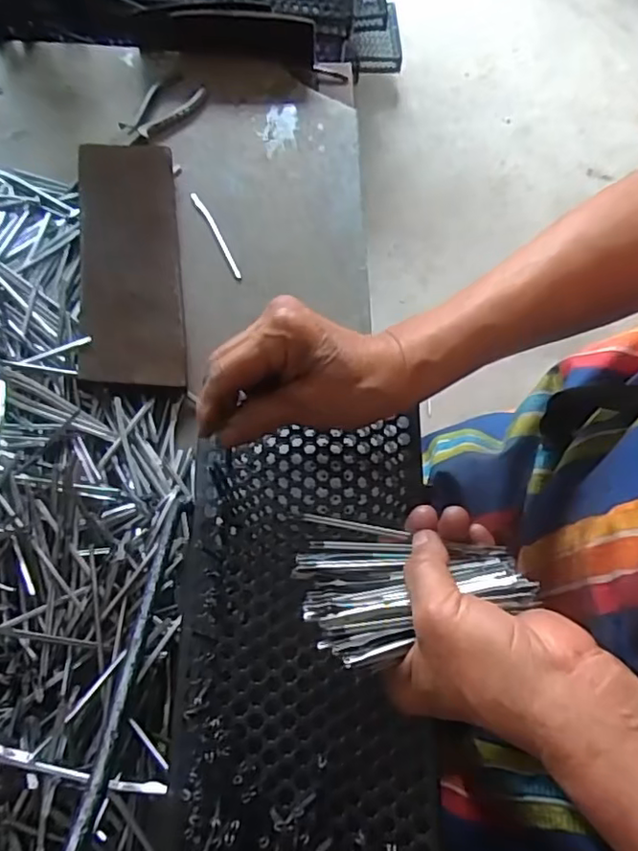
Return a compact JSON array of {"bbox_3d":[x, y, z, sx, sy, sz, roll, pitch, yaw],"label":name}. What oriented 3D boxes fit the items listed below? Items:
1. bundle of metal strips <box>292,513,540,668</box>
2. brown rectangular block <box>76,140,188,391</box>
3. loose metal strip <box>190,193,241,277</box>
[{"bbox_3d":[0.046,0.086,0.307,0.118,0.024,0.071,9,67,3],"label":"bundle of metal strips"},{"bbox_3d":[-0.167,-0.146,0.529,0.081,0.028,0.247,-7,67,-4],"label":"brown rectangular block"},{"bbox_3d":[-0.095,-0.178,0.558,0.008,0.004,0.103,-25,69,-12],"label":"loose metal strip"}]

